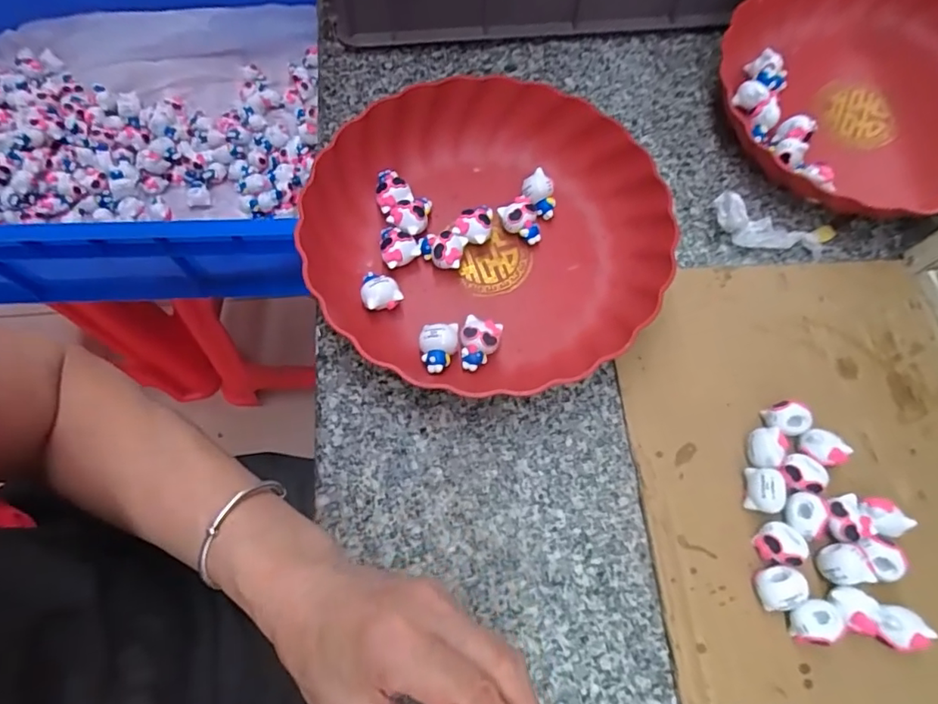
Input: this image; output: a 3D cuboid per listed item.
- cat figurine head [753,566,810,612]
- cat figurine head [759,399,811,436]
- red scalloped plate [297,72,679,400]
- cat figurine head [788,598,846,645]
[{"bbox_3d":[0.176,0.134,0.308,0.023,0.021,0.021,-13,69,-7],"label":"cat figurine head"},{"bbox_3d":[0.201,0.044,0.347,0.025,0.023,0.019,-3,68,-3],"label":"cat figurine head"},{"bbox_3d":[0.016,-0.085,0.381,0.232,0.051,0.236,1,68,-2],"label":"red scalloped plate"},{"bbox_3d":[0.192,0.151,0.304,0.024,0.019,0.021,-15,69,-8],"label":"cat figurine head"}]

